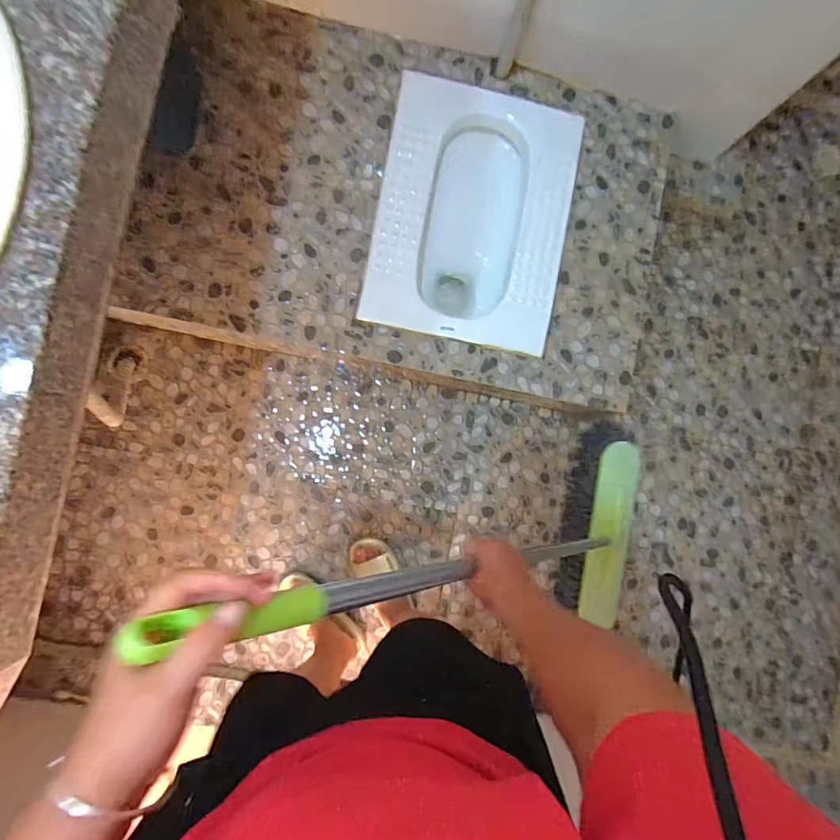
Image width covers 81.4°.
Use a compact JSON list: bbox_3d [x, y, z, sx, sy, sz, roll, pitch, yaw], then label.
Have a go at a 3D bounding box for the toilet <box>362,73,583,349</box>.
[{"bbox_3d":[0.109,-0.441,1.130,0.410,0.168,0.544,11,88,-6],"label":"toilet"}]

